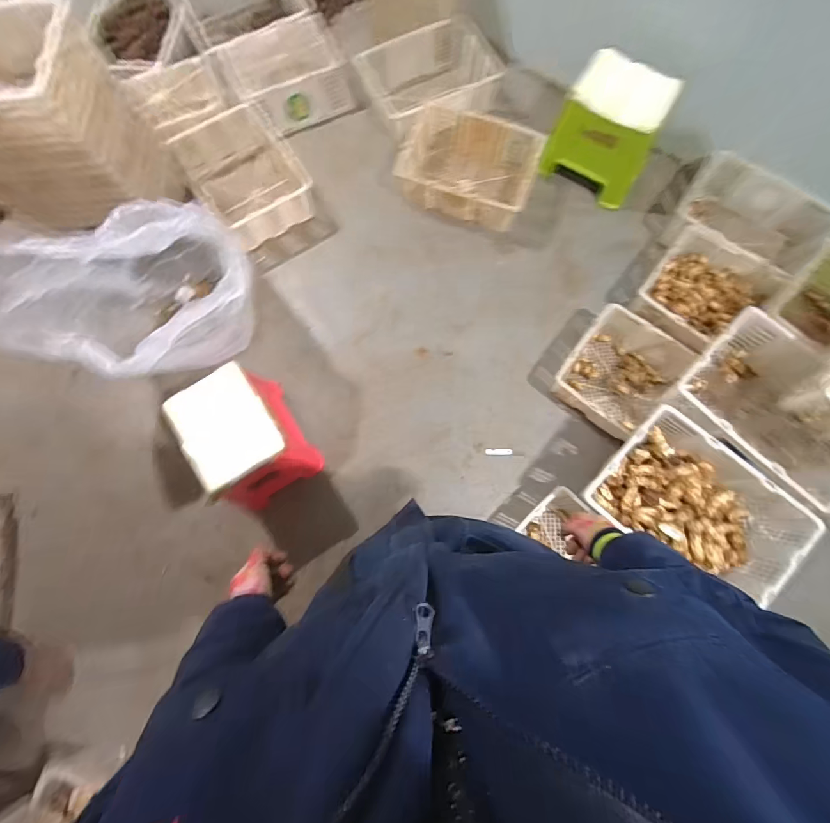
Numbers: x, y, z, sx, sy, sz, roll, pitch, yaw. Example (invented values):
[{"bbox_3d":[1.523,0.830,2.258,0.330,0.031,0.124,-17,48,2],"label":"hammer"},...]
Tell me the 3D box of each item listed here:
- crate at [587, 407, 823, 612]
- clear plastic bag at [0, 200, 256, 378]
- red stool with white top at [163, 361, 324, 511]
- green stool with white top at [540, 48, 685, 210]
[{"bbox_3d":[0.727,0.256,1.030,0.462,0.157,0.343,40,81,14],"label":"crate"},{"bbox_3d":[-0.729,-0.318,1.145,0.534,0.519,0.603,26,77,11],"label":"clear plastic bag"},{"bbox_3d":[-0.491,0.080,1.168,0.260,0.314,0.318,-32,74,-5],"label":"red stool with white top"},{"bbox_3d":[0.675,-1.010,1.384,0.348,0.259,0.316,20,79,8],"label":"green stool with white top"}]

